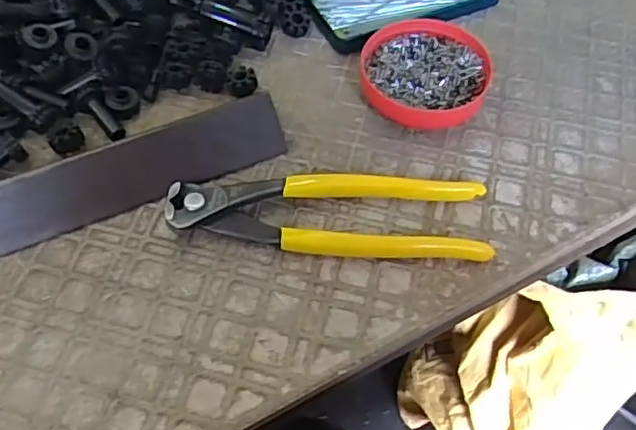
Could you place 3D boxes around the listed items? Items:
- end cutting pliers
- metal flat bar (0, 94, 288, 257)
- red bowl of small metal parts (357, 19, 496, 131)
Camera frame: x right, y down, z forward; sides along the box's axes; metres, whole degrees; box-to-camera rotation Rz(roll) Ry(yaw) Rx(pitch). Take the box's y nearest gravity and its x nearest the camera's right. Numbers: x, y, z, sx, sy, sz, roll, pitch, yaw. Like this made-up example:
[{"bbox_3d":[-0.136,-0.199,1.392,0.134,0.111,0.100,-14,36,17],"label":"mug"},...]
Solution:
[{"bbox_3d":[0.006,-0.002,0.325,0.165,0.014,0.051,2,58,-2],"label":"end cutting pliers"},{"bbox_3d":[-0.166,0.003,0.311,0.310,0.038,0.009,-21,17,-14],"label":"metal flat bar"},{"bbox_3d":[0.067,-0.089,0.379,0.076,0.021,0.072,1,58,-2],"label":"red bowl of small metal parts"}]

